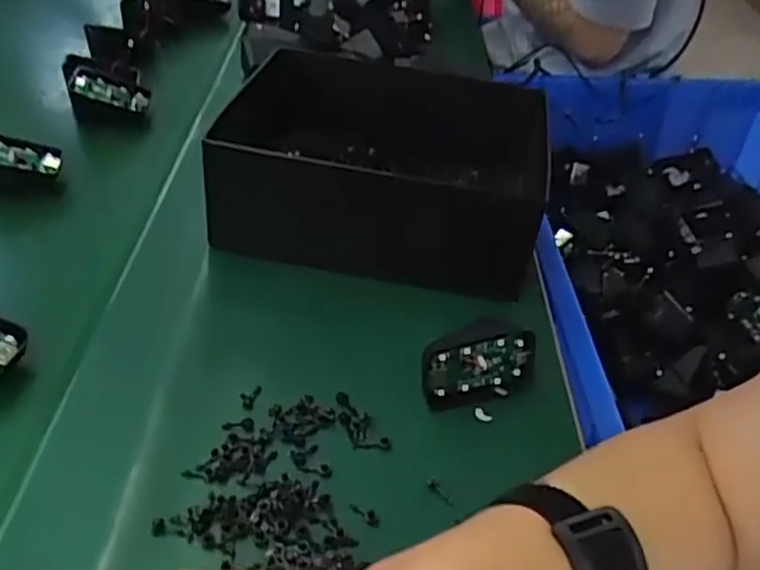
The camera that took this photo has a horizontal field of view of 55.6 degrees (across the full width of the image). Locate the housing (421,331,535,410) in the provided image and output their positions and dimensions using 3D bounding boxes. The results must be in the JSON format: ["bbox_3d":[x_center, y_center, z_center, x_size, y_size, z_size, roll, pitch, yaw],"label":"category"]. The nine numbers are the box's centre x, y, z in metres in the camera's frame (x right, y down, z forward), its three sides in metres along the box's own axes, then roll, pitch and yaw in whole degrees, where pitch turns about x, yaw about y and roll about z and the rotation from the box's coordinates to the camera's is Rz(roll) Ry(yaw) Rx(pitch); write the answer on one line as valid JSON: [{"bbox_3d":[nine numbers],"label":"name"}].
[{"bbox_3d":[0.061,0.054,0.442,0.072,0.054,0.009,-7,40,-14],"label":"housing"}]

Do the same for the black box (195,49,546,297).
[{"bbox_3d":[0.005,-0.093,0.577,0.242,0.127,0.188,9,39,6],"label":"black box"}]

